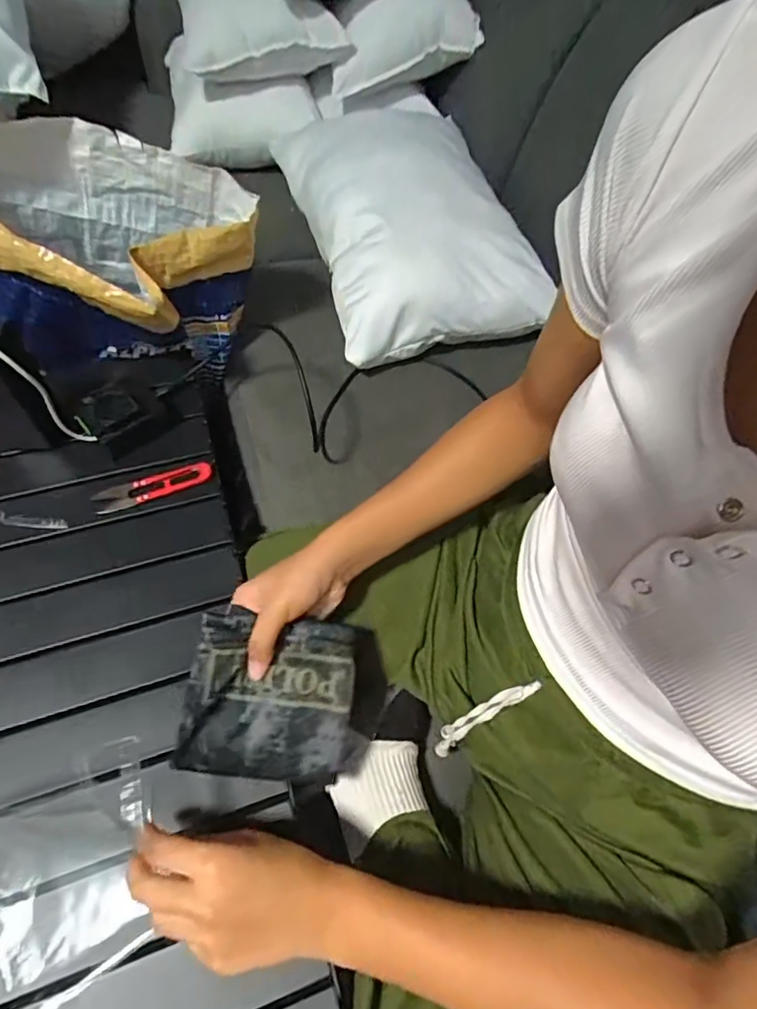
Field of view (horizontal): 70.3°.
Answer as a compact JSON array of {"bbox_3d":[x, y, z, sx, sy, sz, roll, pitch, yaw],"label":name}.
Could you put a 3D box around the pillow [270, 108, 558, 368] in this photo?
[{"bbox_3d":[0.030,-0.422,0.788,0.273,0.110,0.446,-14,60,-12],"label":"pillow"}]

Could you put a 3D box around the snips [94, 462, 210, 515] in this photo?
[{"bbox_3d":[-0.233,-0.018,0.559,0.118,0.007,0.030,-17,60,-14],"label":"snips"}]

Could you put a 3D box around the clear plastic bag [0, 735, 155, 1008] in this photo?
[{"bbox_3d":[-0.216,0.257,0.381,0.117,0.021,0.135,-28,64,-20],"label":"clear plastic bag"}]

